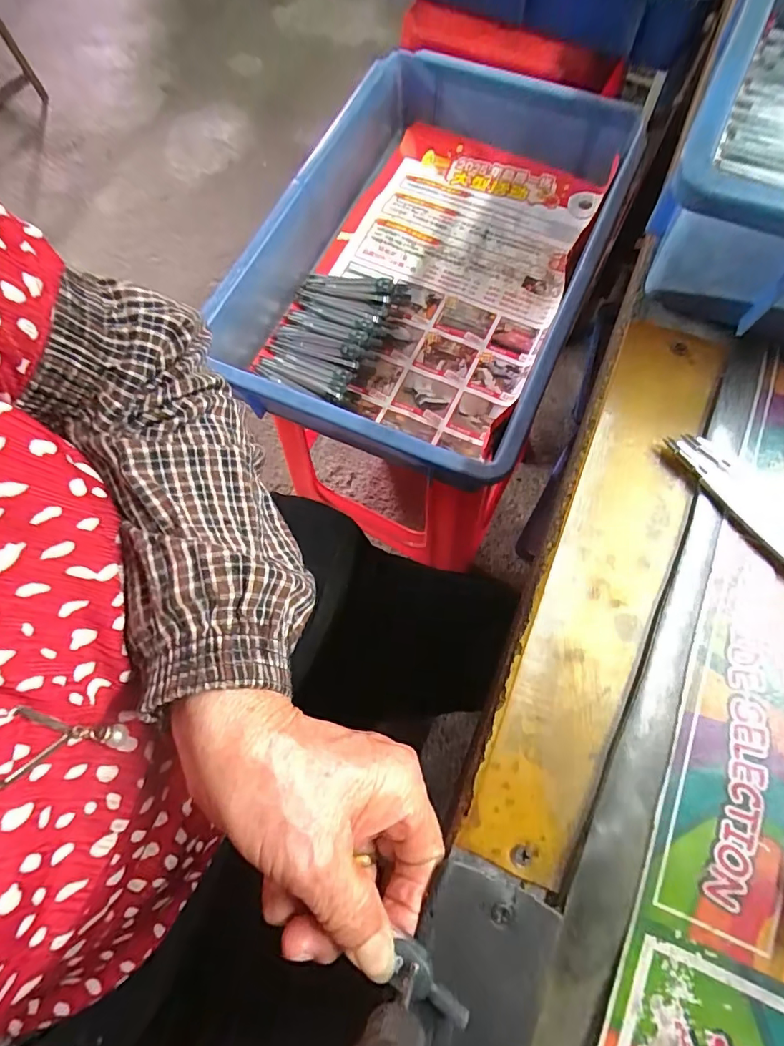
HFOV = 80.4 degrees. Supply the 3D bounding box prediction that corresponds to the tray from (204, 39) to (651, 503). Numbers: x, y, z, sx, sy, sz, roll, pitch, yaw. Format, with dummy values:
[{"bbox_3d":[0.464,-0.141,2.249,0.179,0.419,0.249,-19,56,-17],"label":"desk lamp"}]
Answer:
[{"bbox_3d":[0.038,-0.273,0.458,0.308,0.083,0.454,23,74,9],"label":"tray"}]

